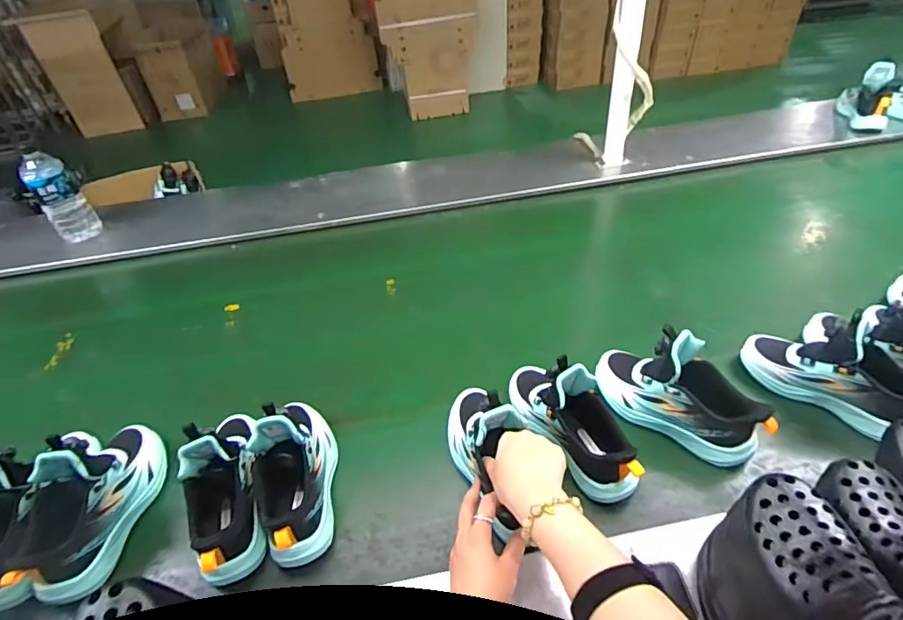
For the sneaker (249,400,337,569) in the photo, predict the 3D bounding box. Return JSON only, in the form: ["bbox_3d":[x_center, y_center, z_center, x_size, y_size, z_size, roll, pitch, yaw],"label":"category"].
[{"bbox_3d":[-0.187,0.182,0.611,0.095,0.116,0.203,-9,42,-2],"label":"sneaker"}]

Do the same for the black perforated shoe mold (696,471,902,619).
[{"bbox_3d":[0.287,0.239,0.442,0.085,0.167,0.133,3,43,10],"label":"black perforated shoe mold"}]

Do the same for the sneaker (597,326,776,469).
[{"bbox_3d":[0.297,0.101,0.660,0.221,0.112,0.089,23,50,28],"label":"sneaker"}]

